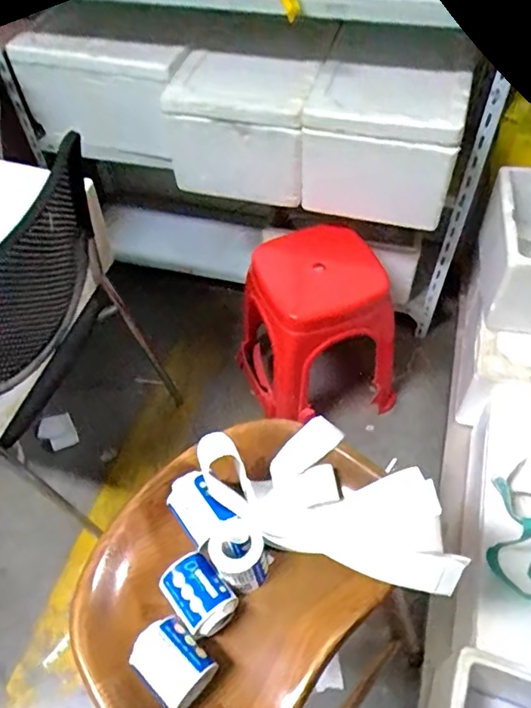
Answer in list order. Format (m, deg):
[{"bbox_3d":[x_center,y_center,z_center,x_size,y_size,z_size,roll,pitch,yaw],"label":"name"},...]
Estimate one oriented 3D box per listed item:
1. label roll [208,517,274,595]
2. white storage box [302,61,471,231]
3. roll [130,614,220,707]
[{"bbox_3d":[-0.026,0.217,0.590,0.057,0.061,0.060,-2,53,3],"label":"label roll"},{"bbox_3d":[0.270,-0.492,1.265,0.326,0.275,0.231,10,55,12],"label":"white storage box"},{"bbox_3d":[-0.090,0.301,0.535,0.061,0.049,0.071,-39,60,-23],"label":"roll"}]

